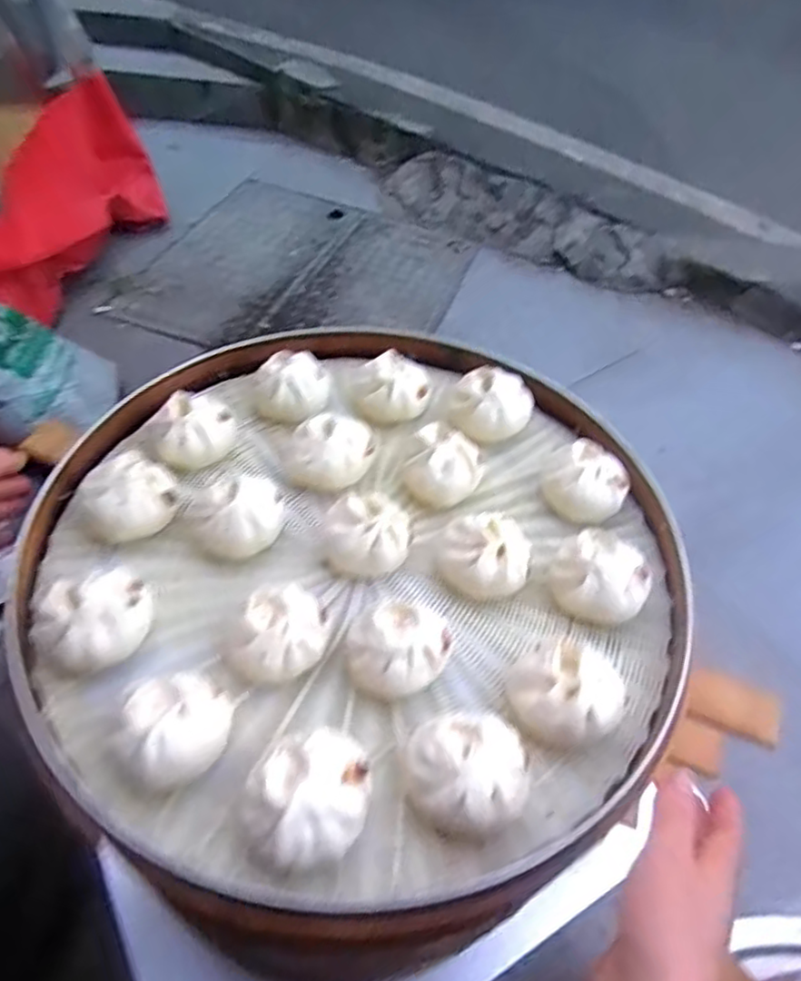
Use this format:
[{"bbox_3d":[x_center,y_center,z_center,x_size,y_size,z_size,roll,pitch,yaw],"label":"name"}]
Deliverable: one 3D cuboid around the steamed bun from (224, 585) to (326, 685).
[{"bbox_3d":[-0.082,0.100,0.454,0.058,0.044,0.060,22,53,14],"label":"steamed bun"}]

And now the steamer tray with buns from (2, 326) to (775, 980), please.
[{"bbox_3d":[-0.030,0.039,0.507,0.465,0.074,0.484,-19,57,-14],"label":"steamer tray with buns"}]

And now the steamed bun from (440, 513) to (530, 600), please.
[{"bbox_3d":[0.062,0.050,0.501,0.064,0.035,0.056,7,51,2],"label":"steamed bun"}]

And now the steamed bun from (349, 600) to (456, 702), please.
[{"bbox_3d":[-0.001,0.105,0.452,0.068,0.040,0.063,12,51,6],"label":"steamed bun"}]

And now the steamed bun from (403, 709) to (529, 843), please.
[{"bbox_3d":[0.039,0.168,0.402,0.070,0.041,0.067,2,51,-2],"label":"steamed bun"}]

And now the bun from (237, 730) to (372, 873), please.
[{"bbox_3d":[-0.050,0.178,0.387,0.065,0.051,0.079,32,56,20],"label":"bun"}]

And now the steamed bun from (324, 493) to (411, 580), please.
[{"bbox_3d":[-0.027,0.031,0.510,0.068,0.042,0.061,5,51,0],"label":"steamed bun"}]

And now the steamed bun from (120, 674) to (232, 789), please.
[{"bbox_3d":[-0.137,0.147,0.410,0.058,0.053,0.066,16,52,9],"label":"steamed bun"}]

